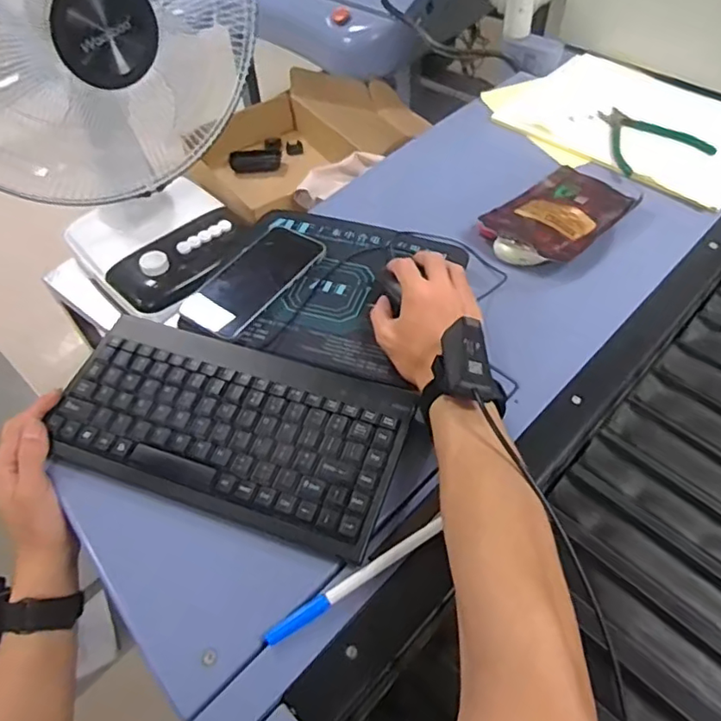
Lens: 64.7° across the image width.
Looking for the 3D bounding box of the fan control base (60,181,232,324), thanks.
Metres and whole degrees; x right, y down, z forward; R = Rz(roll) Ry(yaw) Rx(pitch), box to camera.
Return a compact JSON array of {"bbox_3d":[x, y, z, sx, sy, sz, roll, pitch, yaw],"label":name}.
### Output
[{"bbox_3d":[-0.351,-0.217,0.999,0.278,0.064,0.254,33,60,24],"label":"fan control base"}]

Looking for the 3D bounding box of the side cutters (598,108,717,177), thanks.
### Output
[{"bbox_3d":[0.360,-0.288,0.729,0.126,0.006,0.128,-16,53,-10],"label":"side cutters"}]

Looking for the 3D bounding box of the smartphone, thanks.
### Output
[{"bbox_3d":[-0.110,-0.085,0.597,0.075,0.014,0.153,29,59,23],"label":"smartphone"}]

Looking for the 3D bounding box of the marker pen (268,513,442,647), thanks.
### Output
[{"bbox_3d":[-0.002,0.156,0.405,0.143,0.006,0.010,-29,58,-17],"label":"marker pen"}]

